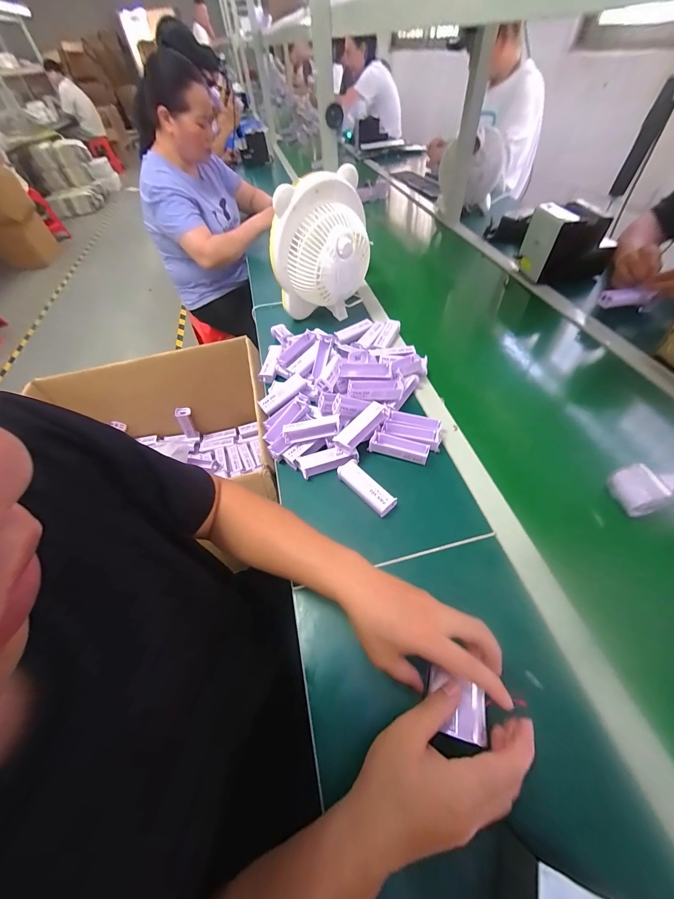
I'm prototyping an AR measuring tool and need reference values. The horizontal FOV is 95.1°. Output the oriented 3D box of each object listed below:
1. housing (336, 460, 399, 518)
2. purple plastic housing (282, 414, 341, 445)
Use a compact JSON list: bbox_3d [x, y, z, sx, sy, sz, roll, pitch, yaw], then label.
[{"bbox_3d":[0.046,0.063,0.495,0.035,0.032,0.104,-37,59,-21],"label":"housing"},{"bbox_3d":[-0.044,-0.034,0.534,0.097,0.029,0.025,-8,53,-2],"label":"purple plastic housing"}]

